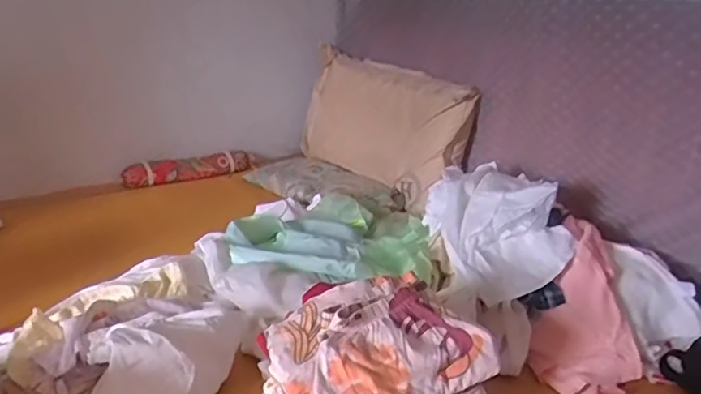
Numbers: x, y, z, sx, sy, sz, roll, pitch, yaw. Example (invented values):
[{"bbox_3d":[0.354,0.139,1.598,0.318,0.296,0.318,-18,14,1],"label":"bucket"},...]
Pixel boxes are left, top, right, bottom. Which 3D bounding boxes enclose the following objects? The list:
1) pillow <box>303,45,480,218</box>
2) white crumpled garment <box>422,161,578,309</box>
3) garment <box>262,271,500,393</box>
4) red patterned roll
[{"bbox_3d":[0.102,-0.227,1.860,0.140,0.363,0.741,3,17,-38],"label":"pillow"},{"bbox_3d":[0.302,0.050,1.195,0.233,0.144,0.383,0,20,-8],"label":"white crumpled garment"},{"bbox_3d":[0.036,0.197,0.783,0.272,0.097,0.180,-6,21,-22],"label":"garment"},{"bbox_3d":[-0.520,-0.096,1.910,0.408,0.062,0.070,-12,24,-36],"label":"red patterned roll"}]

